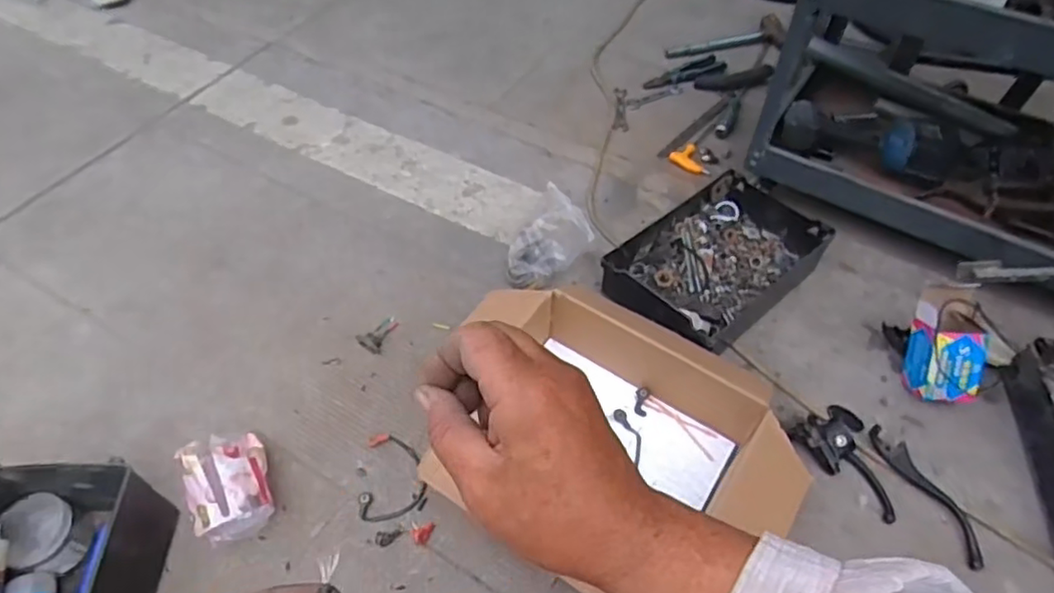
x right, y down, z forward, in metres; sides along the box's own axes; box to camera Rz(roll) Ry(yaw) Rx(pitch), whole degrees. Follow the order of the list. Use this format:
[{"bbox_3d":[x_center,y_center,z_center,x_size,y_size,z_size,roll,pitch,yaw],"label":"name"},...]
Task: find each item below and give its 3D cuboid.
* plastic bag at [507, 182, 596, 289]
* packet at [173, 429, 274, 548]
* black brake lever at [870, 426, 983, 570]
[{"bbox_3d":[0.033,-0.094,1.049,0.133,0.114,0.127,-4,51,-1],"label":"plastic bag"},{"bbox_3d":[-0.378,0.236,0.812,0.091,0.080,0.141,-21,53,-14],"label":"packet"},{"bbox_3d":[0.515,0.249,0.818,0.044,0.034,0.186,-20,53,-14],"label":"black brake lever"}]

